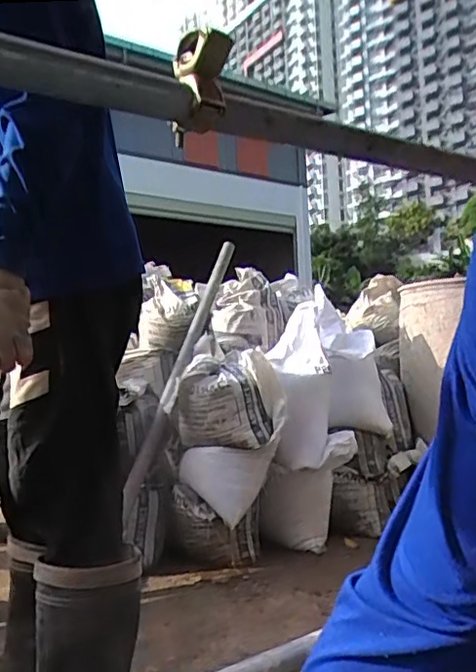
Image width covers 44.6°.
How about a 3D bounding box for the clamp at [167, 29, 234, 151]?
[{"bbox_3d":[-0.044,-0.312,0.704,0.073,0.141,0.088,-2,-4,0],"label":"clamp"}]

